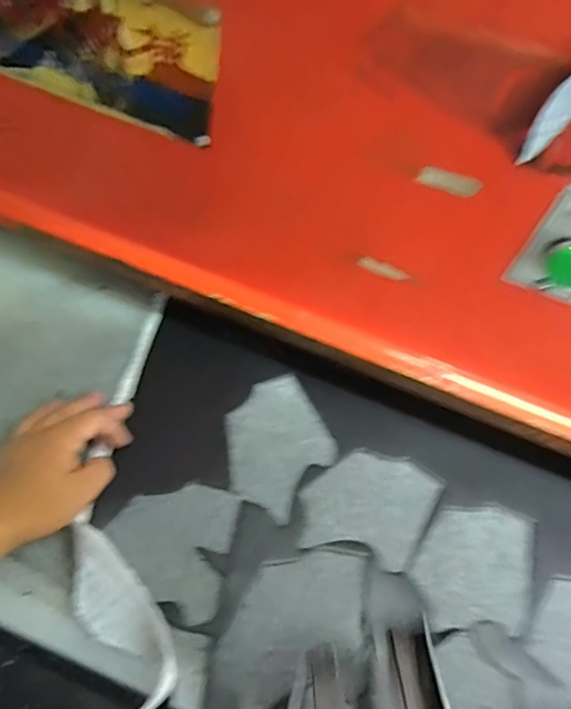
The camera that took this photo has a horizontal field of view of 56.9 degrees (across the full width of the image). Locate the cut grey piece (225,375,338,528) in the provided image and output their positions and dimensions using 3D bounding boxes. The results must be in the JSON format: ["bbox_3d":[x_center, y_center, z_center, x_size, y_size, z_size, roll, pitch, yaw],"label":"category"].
[{"bbox_3d":[-0.007,0.085,0.522,0.106,0.004,0.132,37,55,12],"label":"cut grey piece"}]

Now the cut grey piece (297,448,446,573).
[{"bbox_3d":[0.079,0.142,0.497,0.108,0.004,0.130,33,54,11],"label":"cut grey piece"}]

